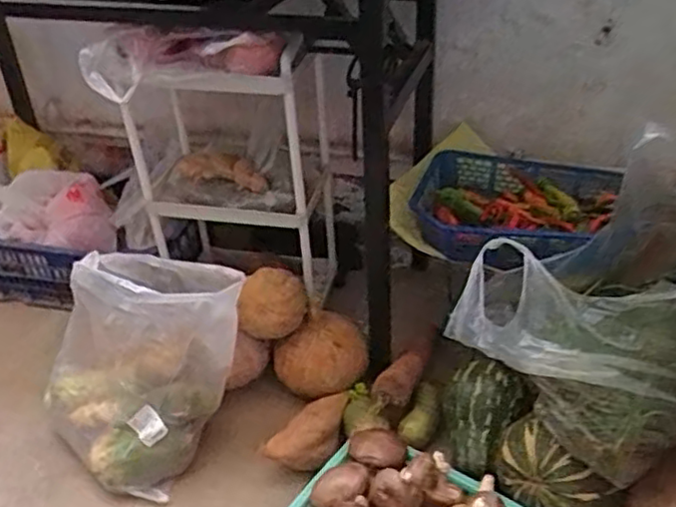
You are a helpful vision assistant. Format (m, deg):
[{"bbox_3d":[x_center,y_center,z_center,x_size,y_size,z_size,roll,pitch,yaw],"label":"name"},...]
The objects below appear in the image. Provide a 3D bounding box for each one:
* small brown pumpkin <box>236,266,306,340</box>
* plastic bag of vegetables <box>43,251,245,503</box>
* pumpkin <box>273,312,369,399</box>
[{"bbox_3d":[-0.105,0.078,1.075,0.105,0.102,0.095,-5,35,-3],"label":"small brown pumpkin"},{"bbox_3d":[-0.290,0.156,1.015,0.271,0.294,0.228,-31,44,-34],"label":"plastic bag of vegetables"},{"bbox_3d":[-0.025,0.176,1.099,0.137,0.122,0.101,-21,37,-25],"label":"pumpkin"}]

